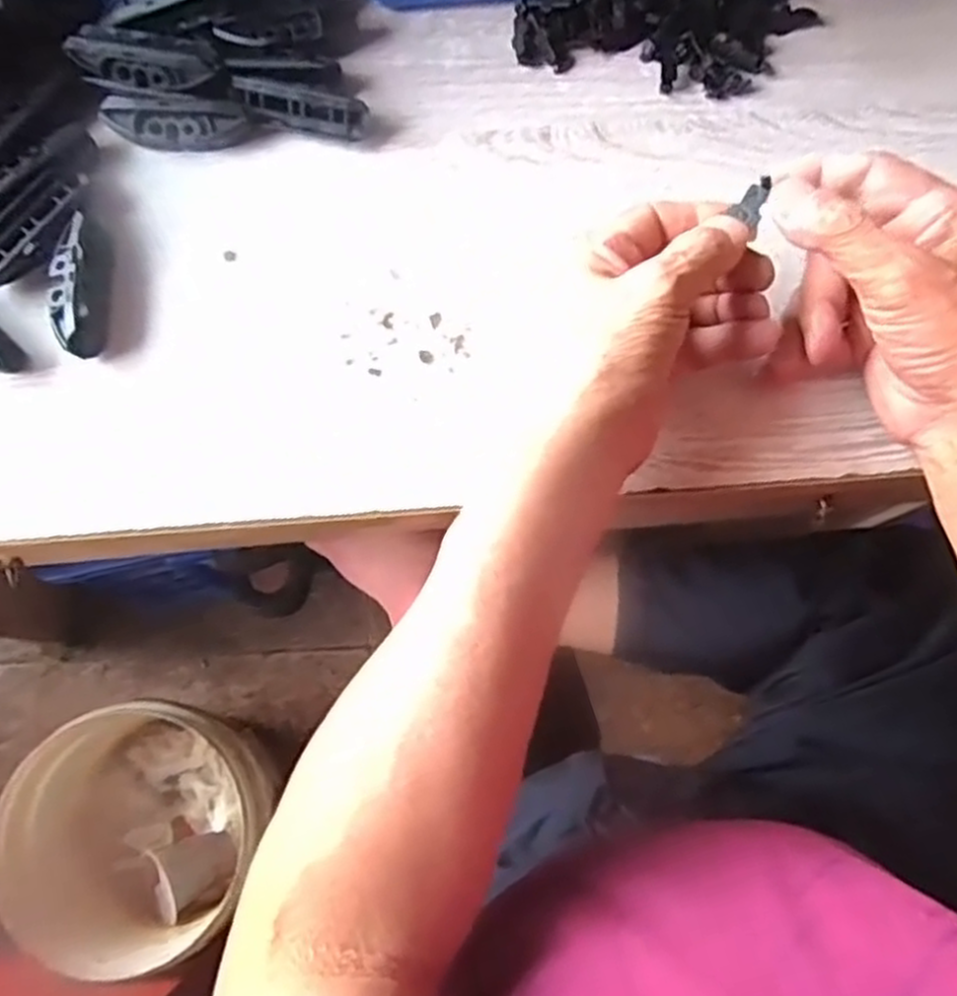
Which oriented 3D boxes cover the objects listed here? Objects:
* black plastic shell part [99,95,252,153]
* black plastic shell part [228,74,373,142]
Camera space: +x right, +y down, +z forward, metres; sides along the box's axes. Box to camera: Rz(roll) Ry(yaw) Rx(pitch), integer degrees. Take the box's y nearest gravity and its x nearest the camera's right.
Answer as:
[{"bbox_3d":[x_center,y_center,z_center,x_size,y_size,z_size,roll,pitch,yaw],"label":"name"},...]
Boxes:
[{"bbox_3d":[-0.152,-0.188,0.394,0.068,0.017,0.018,1,77,-1],"label":"black plastic shell part"},{"bbox_3d":[-0.090,-0.197,0.396,0.065,0.012,0.018,12,77,2],"label":"black plastic shell part"}]

